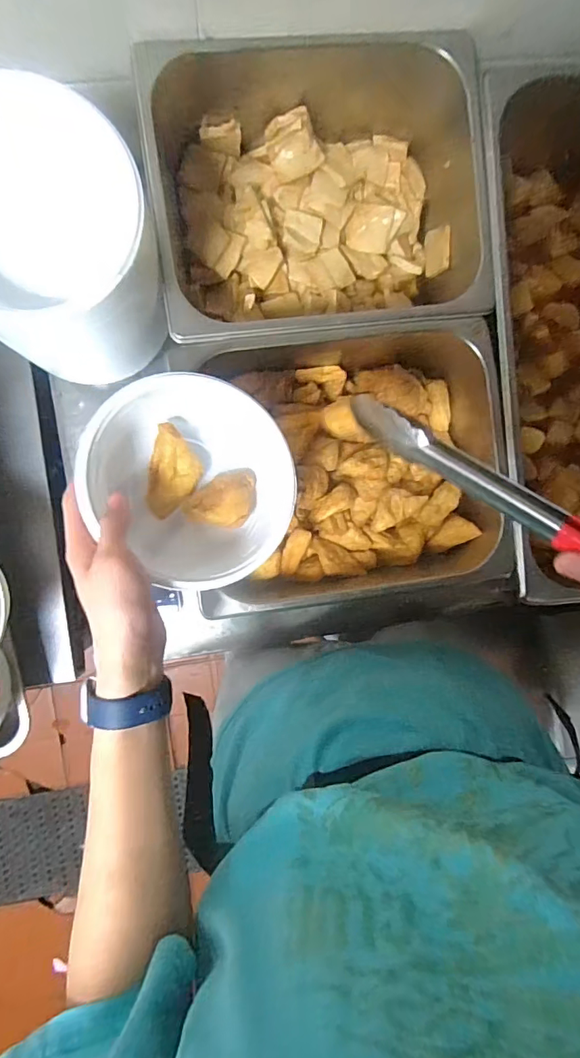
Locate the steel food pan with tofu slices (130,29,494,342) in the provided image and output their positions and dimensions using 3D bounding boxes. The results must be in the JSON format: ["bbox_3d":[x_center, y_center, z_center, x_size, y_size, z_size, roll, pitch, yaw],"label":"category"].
[{"bbox_3d":[0.027,-0.336,0.518,0.320,0.127,0.287,-5,93,-5],"label":"steel food pan with tofu slices"}]

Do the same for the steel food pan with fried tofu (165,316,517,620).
[{"bbox_3d":[0.060,-0.072,0.527,0.313,0.105,0.278,-5,93,-5],"label":"steel food pan with fried tofu"}]

